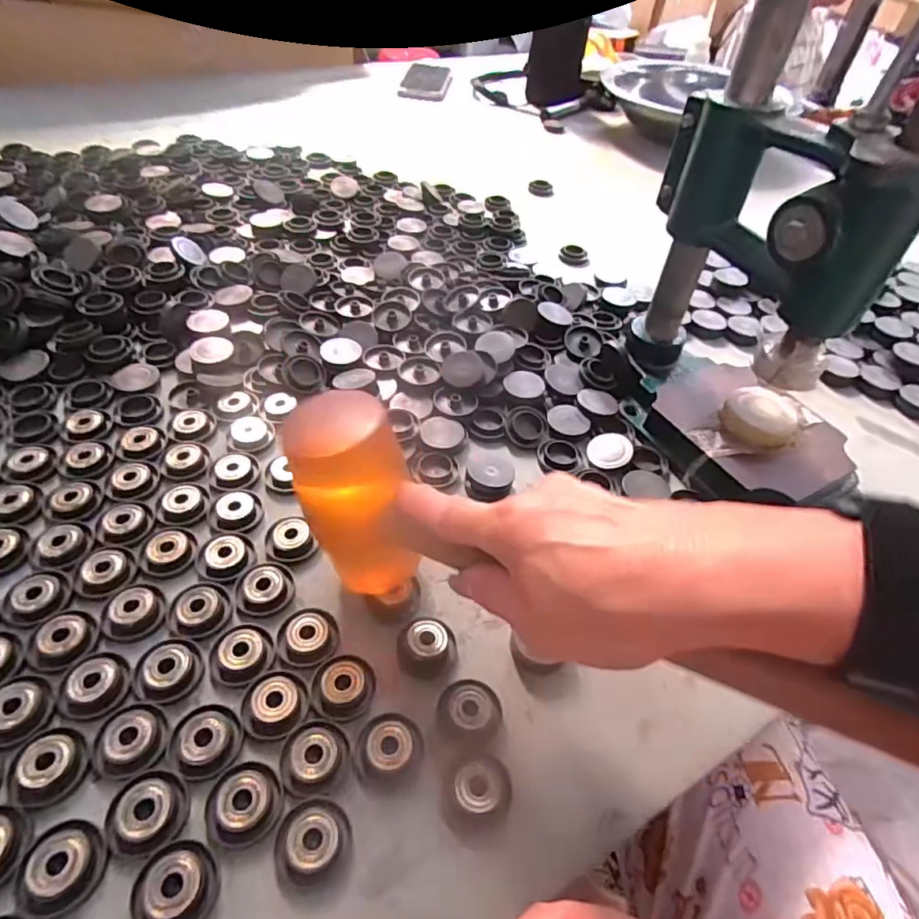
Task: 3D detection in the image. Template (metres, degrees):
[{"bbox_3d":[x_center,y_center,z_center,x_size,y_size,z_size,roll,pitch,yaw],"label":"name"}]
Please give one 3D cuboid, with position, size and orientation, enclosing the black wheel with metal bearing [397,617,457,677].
[{"bbox_3d":[-0.017,0.100,0.309,0.031,0.012,0.026,-2,48,-8],"label":"black wheel with metal bearing"}]

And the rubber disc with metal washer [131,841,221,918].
[{"bbox_3d":[-0.116,0.174,0.233,0.032,0.009,0.031,3,47,-3],"label":"rubber disc with metal washer"}]

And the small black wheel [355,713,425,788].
[{"bbox_3d":[-0.034,0.138,0.275,0.031,0.009,0.030,3,47,-3],"label":"small black wheel"}]

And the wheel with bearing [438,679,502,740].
[{"bbox_3d":[0.005,0.127,0.290,0.032,0.009,0.028,0,47,-6],"label":"wheel with bearing"}]

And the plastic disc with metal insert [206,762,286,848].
[{"bbox_3d":[-0.096,0.151,0.253,0.032,0.006,0.032,3,47,-3],"label":"plastic disc with metal insert"}]

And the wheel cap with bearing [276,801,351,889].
[{"bbox_3d":[-0.064,0.164,0.247,0.031,0.013,0.031,3,47,-3],"label":"wheel cap with bearing"}]

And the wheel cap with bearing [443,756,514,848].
[{"bbox_3d":[0.009,0.154,0.263,0.030,0.007,0.036,35,53,24],"label":"wheel cap with bearing"}]

